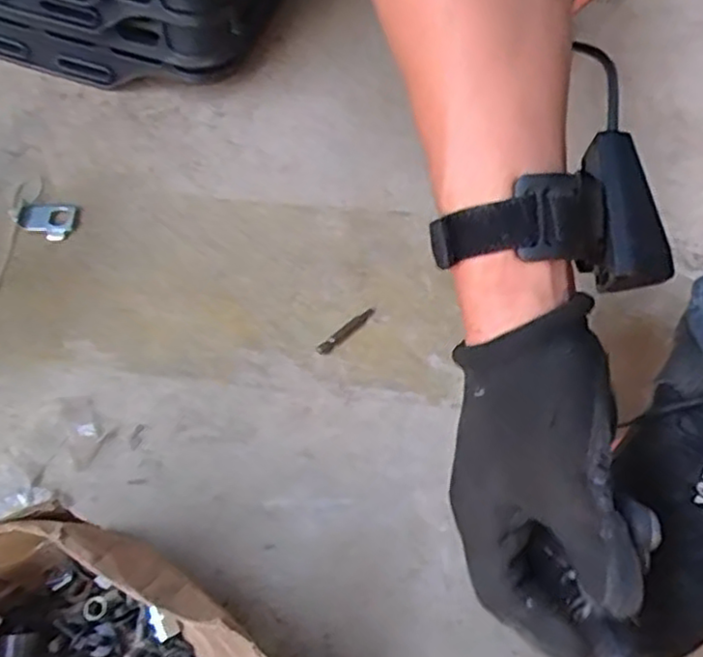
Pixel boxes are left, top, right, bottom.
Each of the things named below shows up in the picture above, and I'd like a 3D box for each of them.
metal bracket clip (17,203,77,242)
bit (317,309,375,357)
[{"bbox_3d":[-0.224,-0.080,0.513,0.038,0.009,0.032,6,63,0],"label":"metal bracket clip"},{"bbox_3d":[-0.003,0.002,0.481,0.049,0.004,0.009,-39,71,-20],"label":"bit"}]

